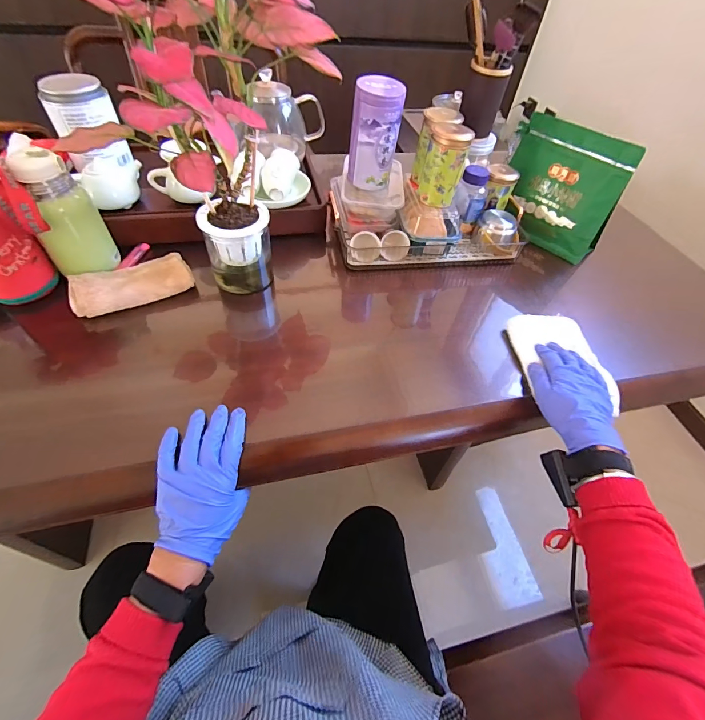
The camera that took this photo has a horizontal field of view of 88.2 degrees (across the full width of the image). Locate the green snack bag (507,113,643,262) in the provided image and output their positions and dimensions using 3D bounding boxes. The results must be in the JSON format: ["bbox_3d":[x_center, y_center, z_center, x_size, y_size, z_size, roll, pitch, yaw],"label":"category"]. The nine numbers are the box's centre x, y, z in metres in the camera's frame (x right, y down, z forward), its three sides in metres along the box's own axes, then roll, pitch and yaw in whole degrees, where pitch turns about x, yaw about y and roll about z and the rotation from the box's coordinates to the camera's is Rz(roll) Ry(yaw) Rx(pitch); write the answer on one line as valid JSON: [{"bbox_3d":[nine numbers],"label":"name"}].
[{"bbox_3d":[0.410,-0.343,0.735,0.066,0.204,0.236,-27,59,-24],"label":"green snack bag"}]

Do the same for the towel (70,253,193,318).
[{"bbox_3d":[-0.354,-0.126,0.588,0.170,0.033,0.083,-23,57,-21],"label":"towel"}]

